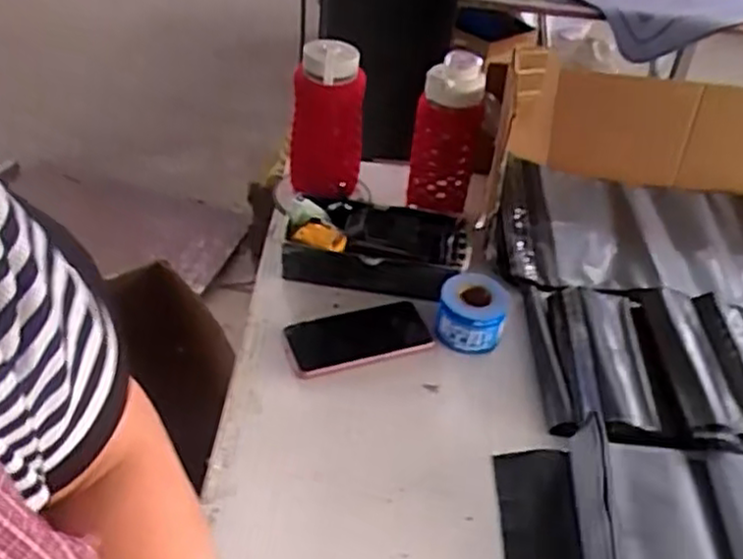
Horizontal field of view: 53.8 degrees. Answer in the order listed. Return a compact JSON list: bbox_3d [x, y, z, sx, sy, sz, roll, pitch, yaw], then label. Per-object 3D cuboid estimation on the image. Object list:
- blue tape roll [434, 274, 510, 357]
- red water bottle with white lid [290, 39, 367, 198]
[{"bbox_3d":[0.116,0.034,0.832,0.077,0.059,0.078,13,42,8],"label":"blue tape roll"},{"bbox_3d":[-0.060,-0.203,0.983,0.088,0.218,0.078,-2,42,-9],"label":"red water bottle with white lid"}]

